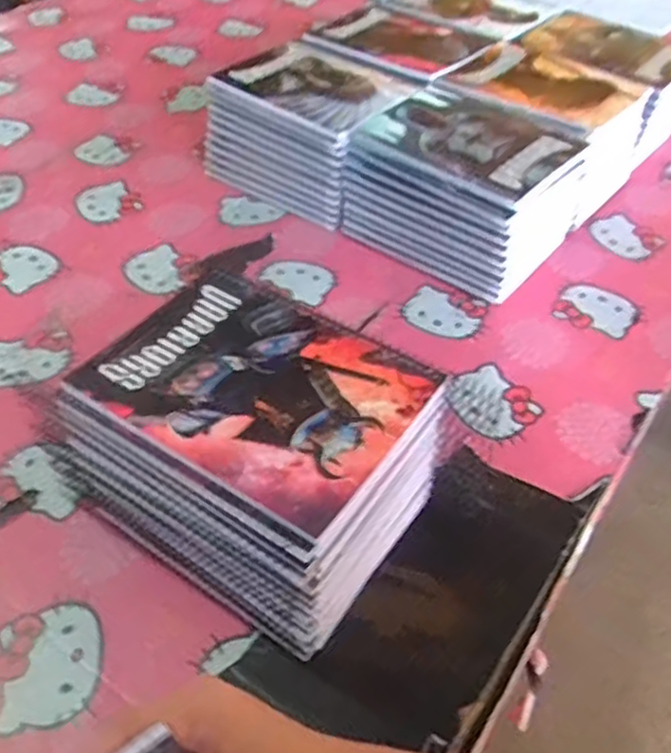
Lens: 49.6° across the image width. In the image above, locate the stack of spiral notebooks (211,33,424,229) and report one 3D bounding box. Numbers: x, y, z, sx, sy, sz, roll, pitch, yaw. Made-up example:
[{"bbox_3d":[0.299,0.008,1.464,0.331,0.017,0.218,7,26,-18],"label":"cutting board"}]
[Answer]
[{"bbox_3d":[-0.028,-0.285,0.843,0.201,0.123,0.158,30,52,24],"label":"stack of spiral notebooks"}]

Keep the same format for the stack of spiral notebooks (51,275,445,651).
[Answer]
[{"bbox_3d":[-0.051,0.057,0.500,0.193,0.150,0.151,26,50,22],"label":"stack of spiral notebooks"}]

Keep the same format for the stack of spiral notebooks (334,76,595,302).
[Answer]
[{"bbox_3d":[0.137,-0.200,0.765,0.202,0.124,0.173,30,52,25],"label":"stack of spiral notebooks"}]

